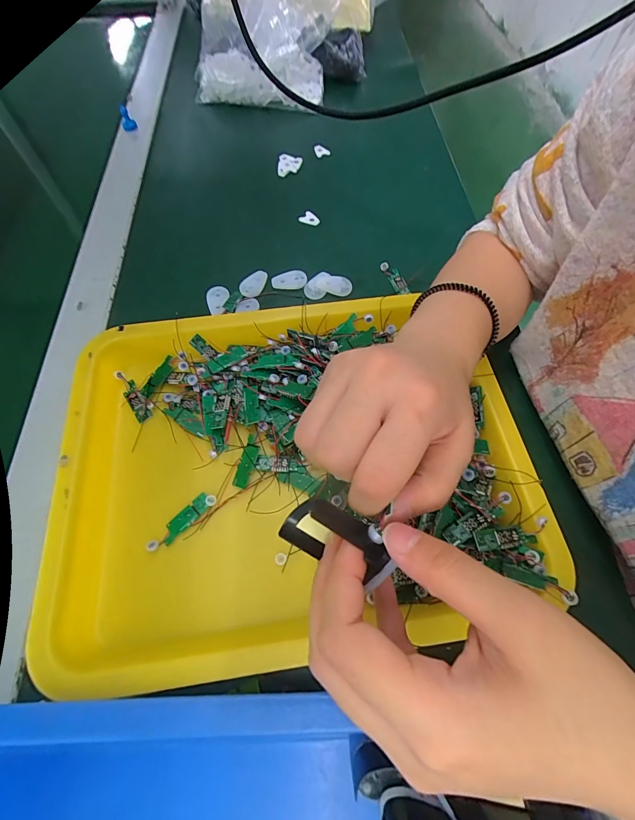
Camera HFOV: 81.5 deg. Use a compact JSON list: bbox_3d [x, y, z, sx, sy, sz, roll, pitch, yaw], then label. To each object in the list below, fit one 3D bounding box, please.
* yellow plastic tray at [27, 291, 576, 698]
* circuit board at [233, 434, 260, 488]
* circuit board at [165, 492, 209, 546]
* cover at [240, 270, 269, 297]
[{"bbox_3d":[-0.029,0.033,0.278,0.343,0.036,0.259,-7,62,-2],"label":"yellow plastic tray"},{"bbox_3d":[-0.054,0.040,0.286,0.012,0.004,0.040,12,76,8],"label":"circuit board"},{"bbox_3d":[-0.097,0.078,0.269,0.013,0.004,0.041,40,70,20],"label":"circuit board"},{"bbox_3d":[-0.064,-0.131,0.378,0.018,0.006,0.034,31,67,16],"label":"cover"}]

